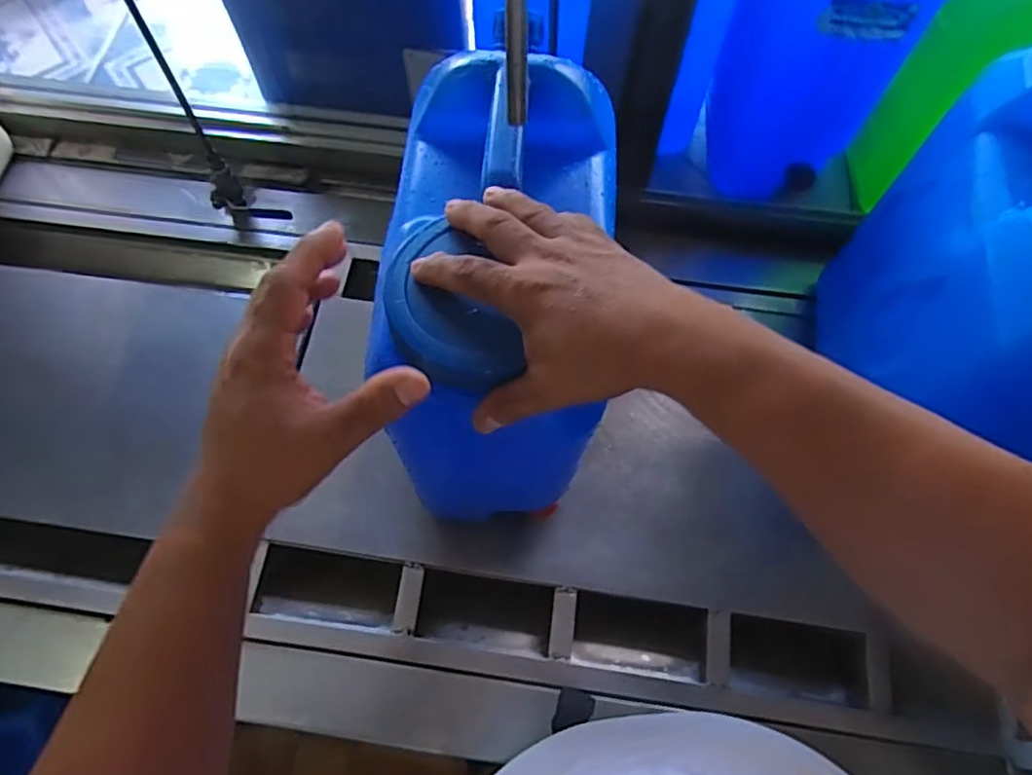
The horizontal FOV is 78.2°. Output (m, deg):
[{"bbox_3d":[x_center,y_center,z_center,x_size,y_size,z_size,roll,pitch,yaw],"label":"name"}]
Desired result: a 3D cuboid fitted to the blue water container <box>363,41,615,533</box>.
[{"bbox_3d":[-0.014,-0.061,0.572,0.174,0.367,0.278,5,67,2],"label":"blue water container"}]

